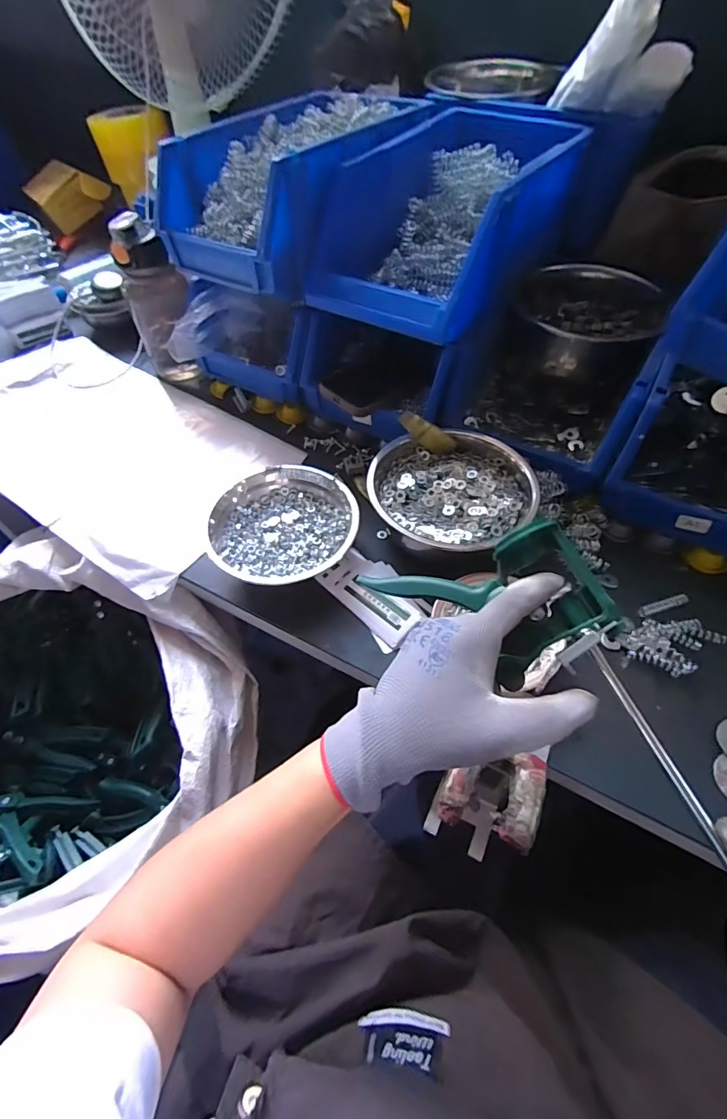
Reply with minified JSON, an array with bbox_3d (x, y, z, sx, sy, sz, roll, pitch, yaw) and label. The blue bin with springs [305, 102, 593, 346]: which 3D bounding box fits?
[{"bbox_3d":[0.101,-0.421,0.550,0.216,0.132,0.334,28,59,19],"label":"blue bin with springs"}]

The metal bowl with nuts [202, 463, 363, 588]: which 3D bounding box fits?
[{"bbox_3d":[-0.090,-0.035,0.516,0.162,0.057,0.151,0,54,0],"label":"metal bowl with nuts"}]

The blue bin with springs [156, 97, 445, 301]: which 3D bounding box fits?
[{"bbox_3d":[-0.090,-0.491,0.586,0.206,0.129,0.318,32,60,21],"label":"blue bin with springs"}]

